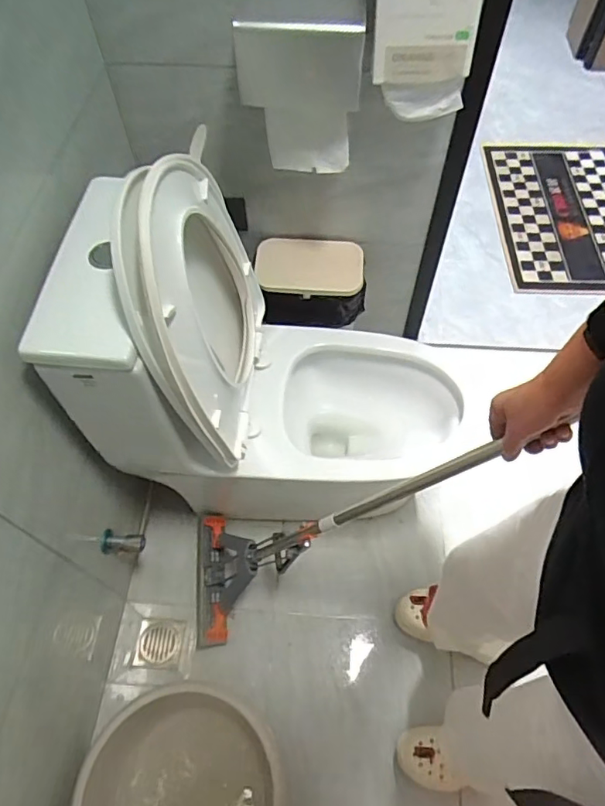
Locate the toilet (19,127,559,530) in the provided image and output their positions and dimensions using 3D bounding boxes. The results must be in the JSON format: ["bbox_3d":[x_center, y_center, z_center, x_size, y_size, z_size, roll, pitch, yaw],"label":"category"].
[{"bbox_3d":[-0.023,-0.033,1.048,0.665,0.796,0.368,3,59,2],"label":"toilet"}]

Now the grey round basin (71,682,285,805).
[{"bbox_3d":[-0.224,0.734,0.986,0.347,0.117,0.366,0,59,0],"label":"grey round basin"}]

